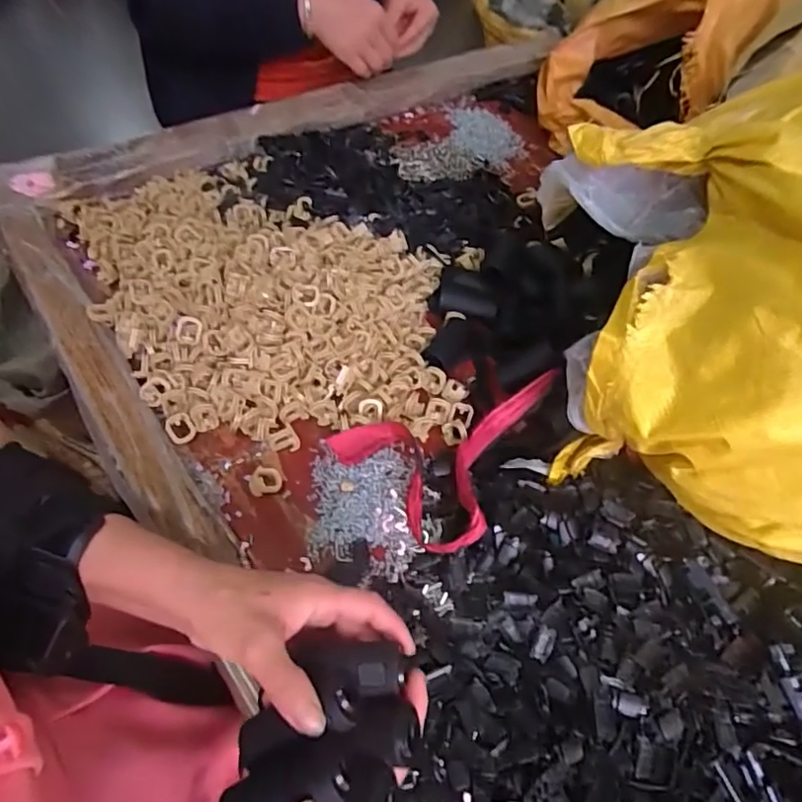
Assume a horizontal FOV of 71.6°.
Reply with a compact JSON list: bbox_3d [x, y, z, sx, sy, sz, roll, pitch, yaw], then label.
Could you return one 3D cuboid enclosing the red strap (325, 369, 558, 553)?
[{"bbox_3d":[0.043,0.023,0.500,0.151,0.035,0.197,34,60,17],"label":"red strap"}]

